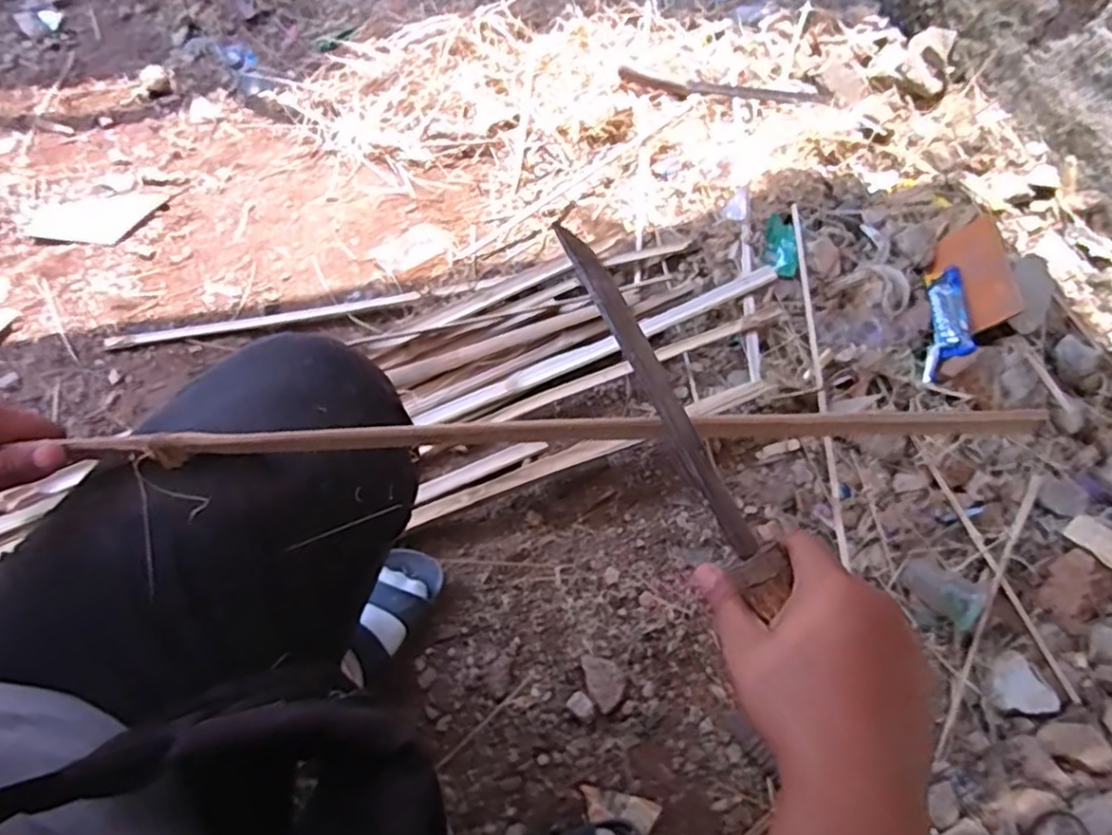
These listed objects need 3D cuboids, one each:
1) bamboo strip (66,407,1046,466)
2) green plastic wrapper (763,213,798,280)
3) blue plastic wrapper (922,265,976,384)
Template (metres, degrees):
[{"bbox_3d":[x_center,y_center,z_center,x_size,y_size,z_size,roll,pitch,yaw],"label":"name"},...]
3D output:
[{"bbox_3d":[-0.004,0.010,0.394,0.558,0.019,0.014,-2,62,1],"label":"bamboo strip"},{"bbox_3d":[0.365,-0.276,1.073,0.055,0.013,0.126,10,62,2],"label":"green plastic wrapper"},{"bbox_3d":[0.583,-0.139,0.985,0.057,0.029,0.218,17,59,5],"label":"blue plastic wrapper"}]

